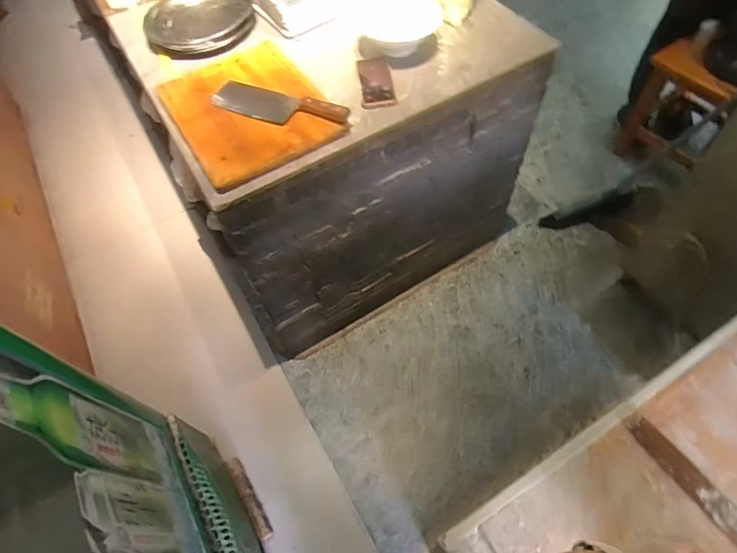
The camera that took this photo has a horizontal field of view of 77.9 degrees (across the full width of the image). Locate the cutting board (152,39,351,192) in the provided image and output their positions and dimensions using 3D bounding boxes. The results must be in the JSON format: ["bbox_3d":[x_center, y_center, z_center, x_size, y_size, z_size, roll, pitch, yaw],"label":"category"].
[{"bbox_3d":[-0.274,-0.379,1.024,0.301,0.034,0.389,-32,62,-14],"label":"cutting board"}]

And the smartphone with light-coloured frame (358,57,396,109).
[{"bbox_3d":[0.017,-0.451,1.054,0.073,0.015,0.174,-6,59,1],"label":"smartphone with light-coloured frame"}]

